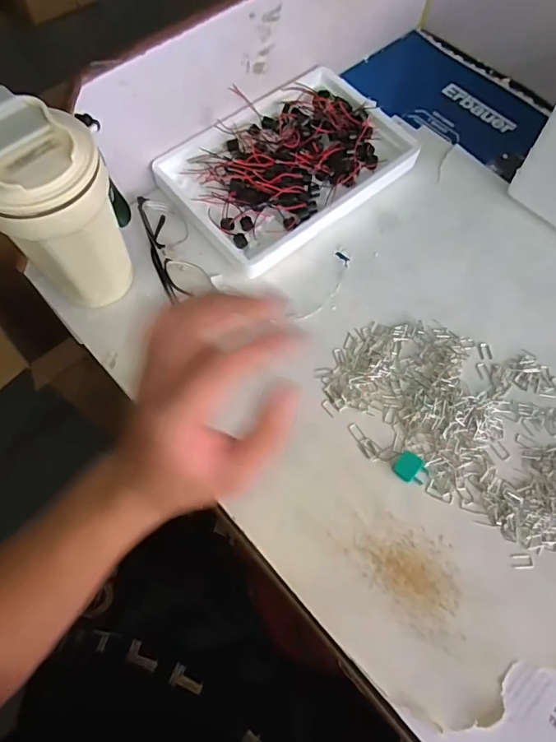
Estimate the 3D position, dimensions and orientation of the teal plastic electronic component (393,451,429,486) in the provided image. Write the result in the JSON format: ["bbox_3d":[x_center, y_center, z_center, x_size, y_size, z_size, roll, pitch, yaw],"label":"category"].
[{"bbox_3d":[0.107,0.079,0.369,0.025,0.011,0.020,31,69,12],"label":"teal plastic electronic component"}]

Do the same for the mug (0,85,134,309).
[{"bbox_3d":[-0.167,-0.118,0.361,0.088,0.154,0.080,-35,71,-15],"label":"mug"}]

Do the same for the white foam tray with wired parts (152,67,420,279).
[{"bbox_3d":[0.015,-0.216,0.474,0.245,0.040,0.159,-39,72,-16],"label":"white foam tray with wired parts"}]

